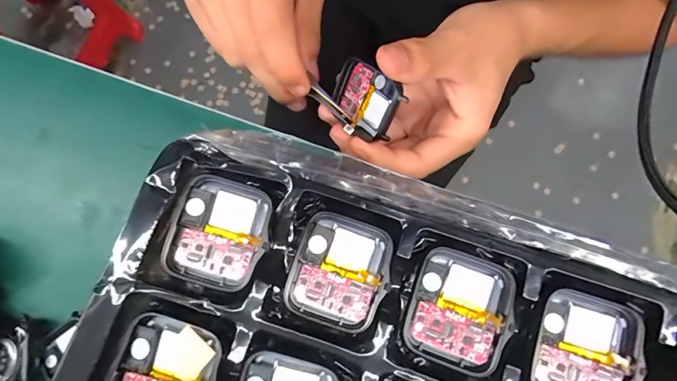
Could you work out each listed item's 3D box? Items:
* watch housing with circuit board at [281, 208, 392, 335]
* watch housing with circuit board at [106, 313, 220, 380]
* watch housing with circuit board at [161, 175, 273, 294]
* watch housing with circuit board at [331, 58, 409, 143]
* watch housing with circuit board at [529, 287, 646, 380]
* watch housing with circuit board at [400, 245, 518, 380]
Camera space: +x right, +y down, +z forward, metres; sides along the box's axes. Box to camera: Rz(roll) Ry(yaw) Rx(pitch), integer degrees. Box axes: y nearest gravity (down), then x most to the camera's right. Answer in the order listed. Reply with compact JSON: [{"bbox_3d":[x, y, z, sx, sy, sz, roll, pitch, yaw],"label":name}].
[{"bbox_3d":[0.001,0.032,0.151,0.036,0.006,0.043,18,80,3],"label":"watch housing with circuit board"},{"bbox_3d":[-0.065,0.070,0.137,0.036,0.005,0.043,18,80,3],"label":"watch housing with circuit board"},{"bbox_3d":[-0.048,0.017,0.152,0.037,0.008,0.043,16,80,2],"label":"watch housing with circuit board"},{"bbox_3d":[0.014,-0.051,0.208,0.046,0.006,0.034,46,125,33],"label":"watch housing with circuit board"},{"bbox_3d":[0.094,0.062,0.143,0.035,0.008,0.043,18,80,3],"label":"watch housing with circuit board"},{"bbox_3d":[0.047,0.046,0.146,0.036,0.008,0.043,20,80,3],"label":"watch housing with circuit board"}]

